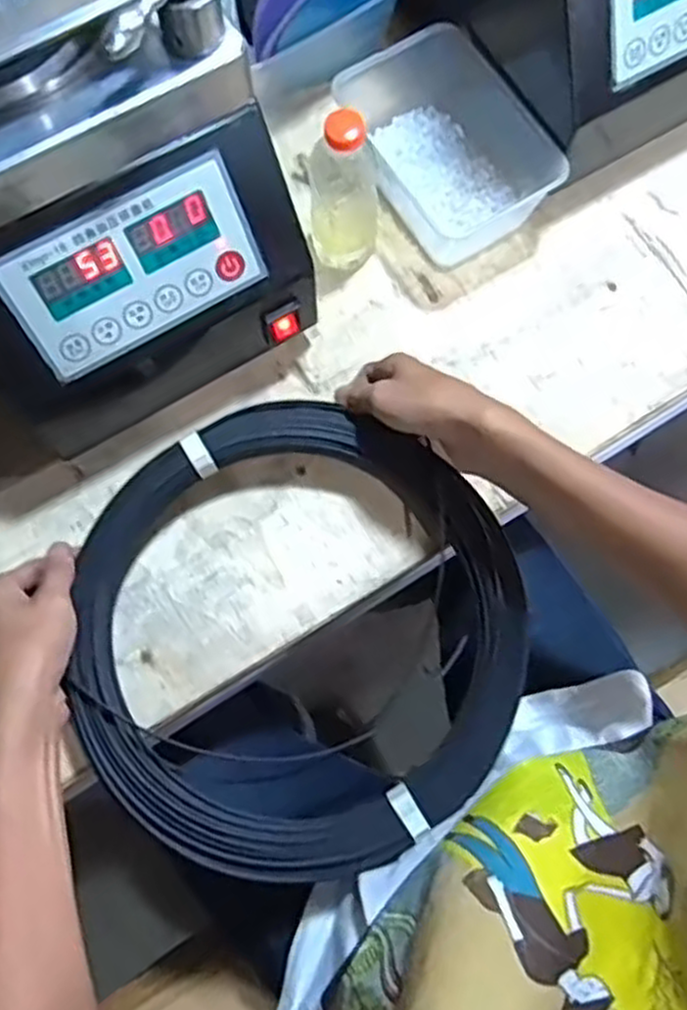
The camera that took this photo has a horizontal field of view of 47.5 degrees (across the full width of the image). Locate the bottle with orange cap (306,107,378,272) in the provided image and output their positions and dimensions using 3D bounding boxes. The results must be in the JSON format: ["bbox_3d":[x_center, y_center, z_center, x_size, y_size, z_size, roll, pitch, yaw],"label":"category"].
[{"bbox_3d":[0.000,-0.234,0.585,0.051,0.131,0.045,-2,77,0],"label":"bottle with orange cap"}]

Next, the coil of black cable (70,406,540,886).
[{"bbox_3d":[-0.031,0.088,0.543,0.305,0.044,0.307,0,77,0],"label":"coil of black cable"}]

